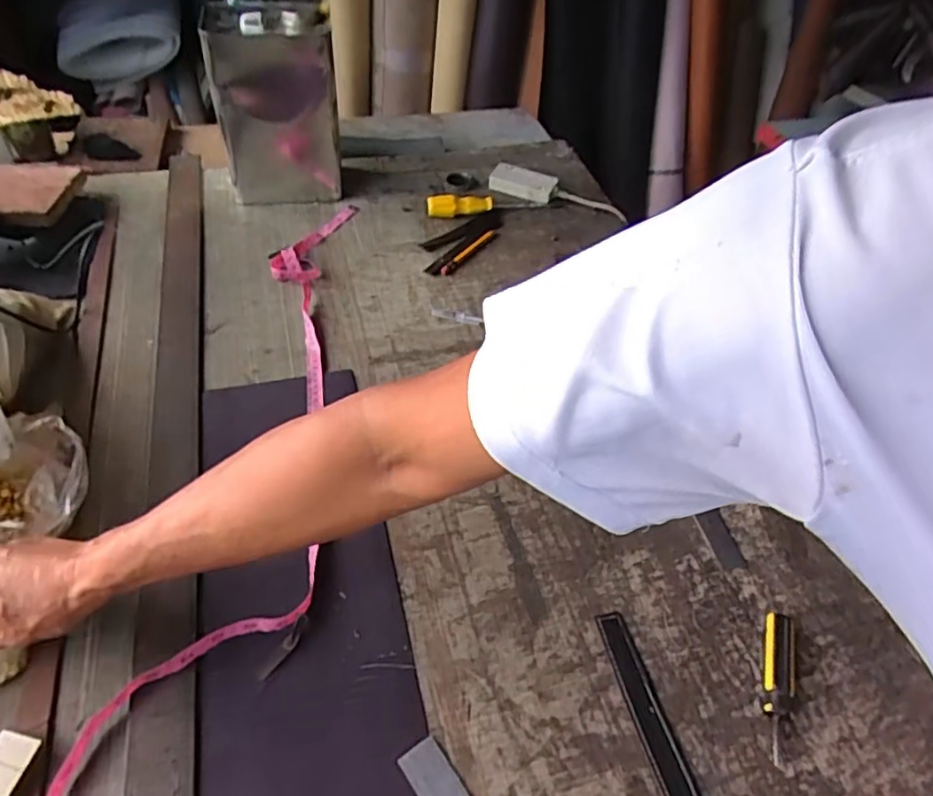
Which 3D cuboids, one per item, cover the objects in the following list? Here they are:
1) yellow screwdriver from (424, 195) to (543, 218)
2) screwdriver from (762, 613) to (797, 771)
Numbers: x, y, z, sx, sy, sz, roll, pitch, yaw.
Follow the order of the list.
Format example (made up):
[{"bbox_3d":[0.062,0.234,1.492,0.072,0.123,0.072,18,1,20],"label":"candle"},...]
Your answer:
[{"bbox_3d":[0.030,-0.285,0.936,0.176,0.024,0.032,-4,48,-11],"label":"yellow screwdriver"},{"bbox_3d":[0.249,0.226,0.503,0.026,0.024,0.112,16,47,8],"label":"screwdriver"}]

